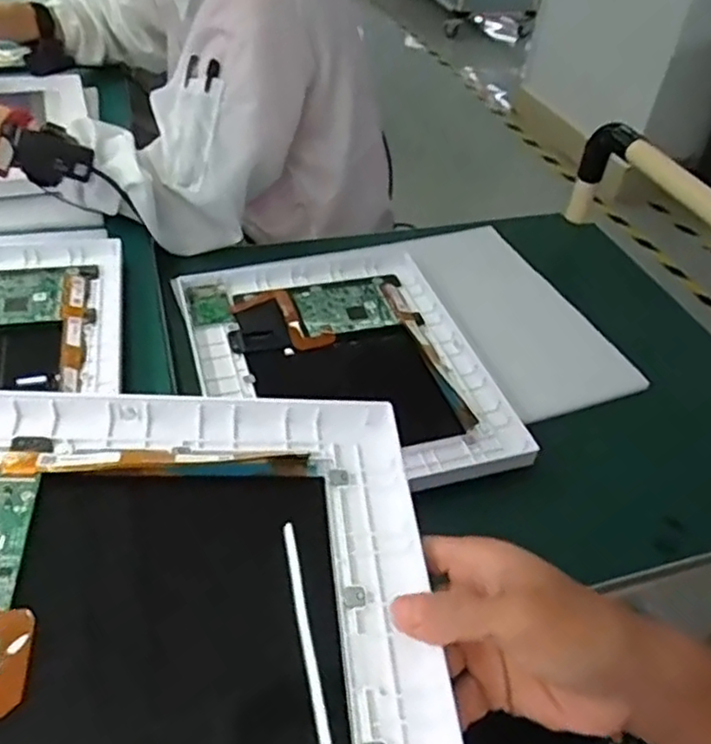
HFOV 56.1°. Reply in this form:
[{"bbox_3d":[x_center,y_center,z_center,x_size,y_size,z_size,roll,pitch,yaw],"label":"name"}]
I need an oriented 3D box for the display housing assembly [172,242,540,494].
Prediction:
[{"bbox_3d":[-0.017,-0.009,0.630,0.256,0.032,0.312,-10,45,-16],"label":"display housing assembly"}]

